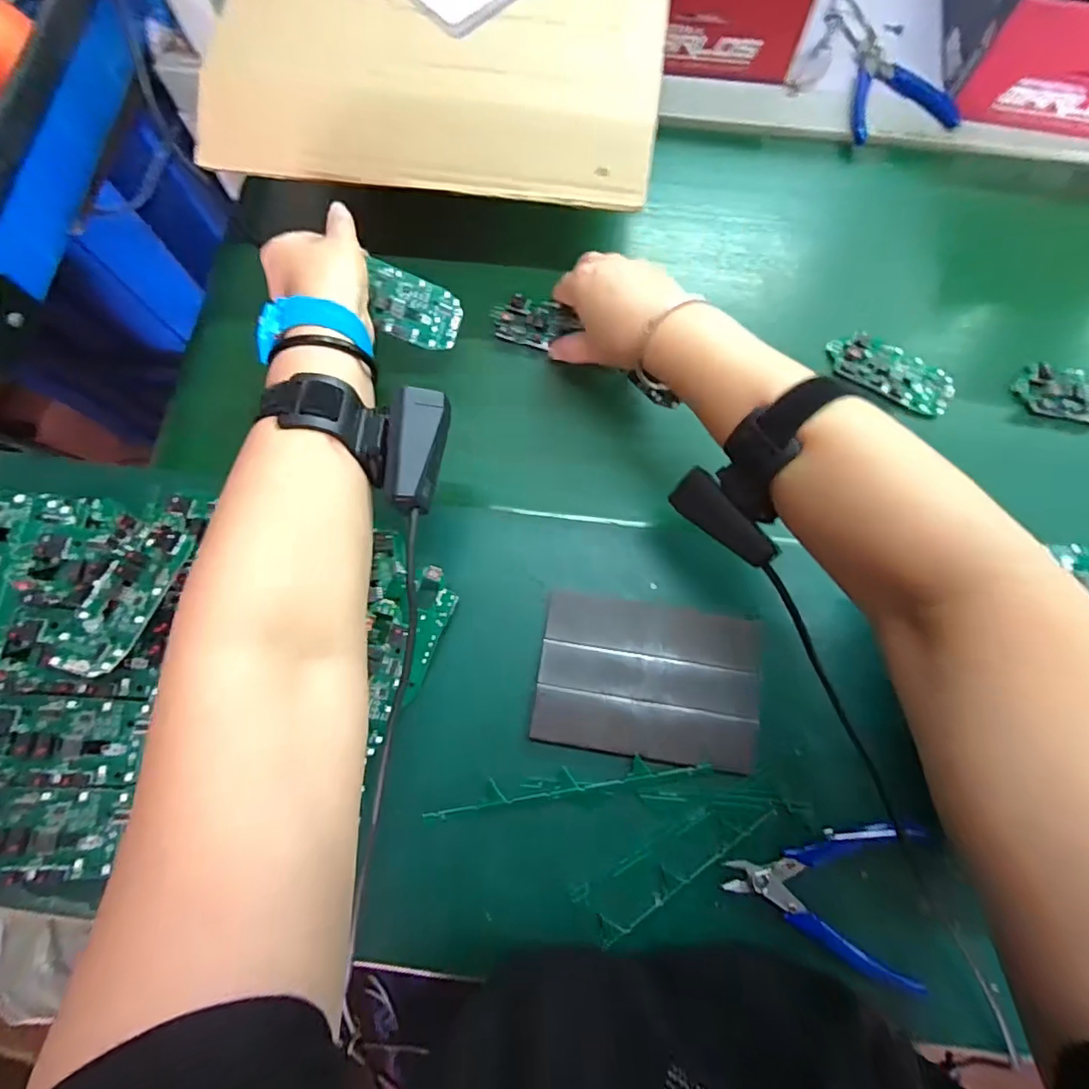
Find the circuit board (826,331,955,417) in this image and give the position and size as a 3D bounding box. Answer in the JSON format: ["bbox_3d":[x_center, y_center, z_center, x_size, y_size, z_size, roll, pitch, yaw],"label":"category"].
[{"bbox_3d":[0.289,-0.145,0.440,0.102,0.015,0.048,29,76,8],"label":"circuit board"}]

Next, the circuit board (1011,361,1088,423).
[{"bbox_3d":[0.450,-0.125,0.443,0.107,0.017,0.052,14,75,4],"label":"circuit board"}]

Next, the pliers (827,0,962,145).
[{"bbox_3d":[0.329,-0.474,0.522,0.099,0.014,0.176,-10,75,-3],"label":"pliers"}]

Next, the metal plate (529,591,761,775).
[{"bbox_3d":[0.072,0.092,0.363,0.148,0.018,0.100,8,75,3],"label":"metal plate"}]

